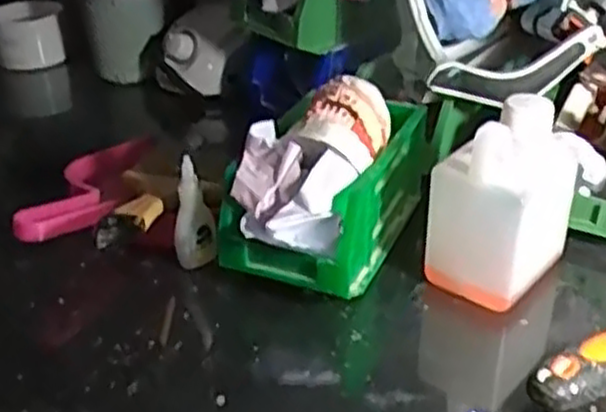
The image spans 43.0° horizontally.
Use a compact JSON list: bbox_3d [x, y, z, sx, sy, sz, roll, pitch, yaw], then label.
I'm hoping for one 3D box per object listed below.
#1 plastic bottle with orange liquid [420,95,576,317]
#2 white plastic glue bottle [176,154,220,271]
[{"bbox_3d":[0.139,-0.006,0.529,0.065,0.116,0.092,25,41,36],"label":"plastic bottle with orange liquid"},{"bbox_3d":[-0.080,0.006,0.570,0.029,0.088,0.035,-5,32,-5],"label":"white plastic glue bottle"}]

